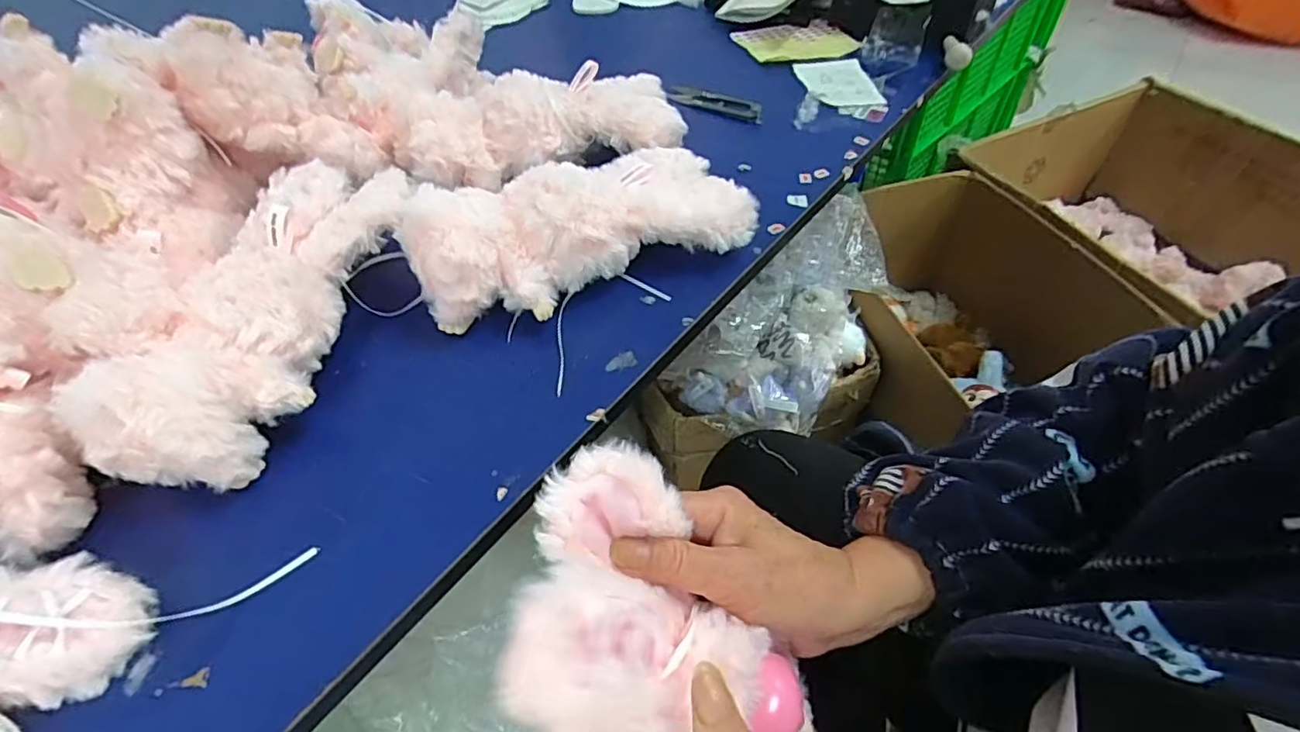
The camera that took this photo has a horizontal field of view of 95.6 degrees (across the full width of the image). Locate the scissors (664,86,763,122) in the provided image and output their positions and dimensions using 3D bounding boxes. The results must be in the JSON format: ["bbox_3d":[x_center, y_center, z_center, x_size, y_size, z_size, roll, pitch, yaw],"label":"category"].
[{"bbox_3d":[0.064,-0.255,0.569,0.098,0.010,0.021,24,55,22],"label":"scissors"}]

